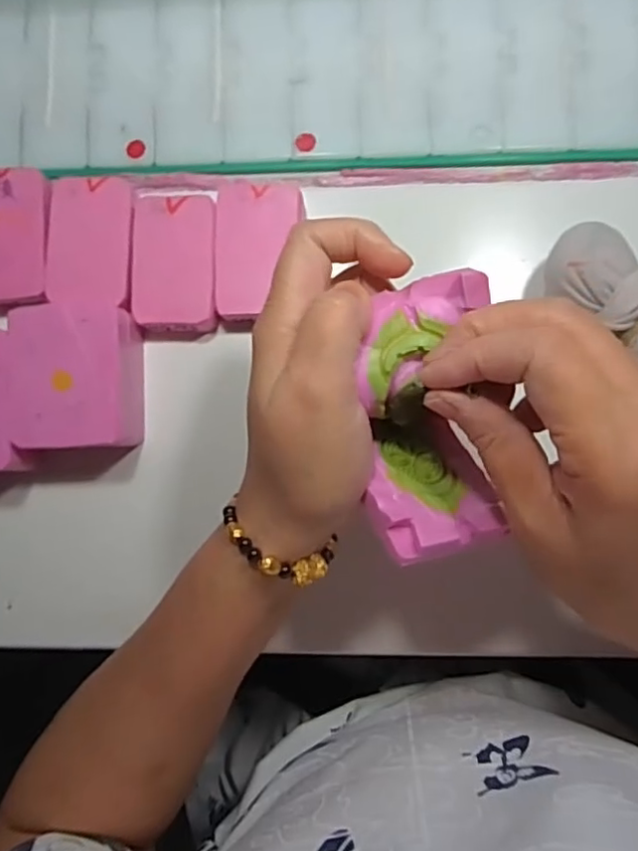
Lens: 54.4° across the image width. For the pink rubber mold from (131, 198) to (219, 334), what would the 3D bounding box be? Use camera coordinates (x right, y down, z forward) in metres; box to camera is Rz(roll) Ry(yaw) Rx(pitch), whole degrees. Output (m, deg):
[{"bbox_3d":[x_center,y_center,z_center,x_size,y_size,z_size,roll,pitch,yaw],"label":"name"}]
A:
[{"bbox_3d":[-0.077,-0.087,0.336,0.045,0.013,0.071,-2,87,3],"label":"pink rubber mold"}]

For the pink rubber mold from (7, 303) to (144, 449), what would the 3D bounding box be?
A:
[{"bbox_3d":[-0.125,-0.024,0.325,0.055,0.038,0.071,-2,87,3],"label":"pink rubber mold"}]

